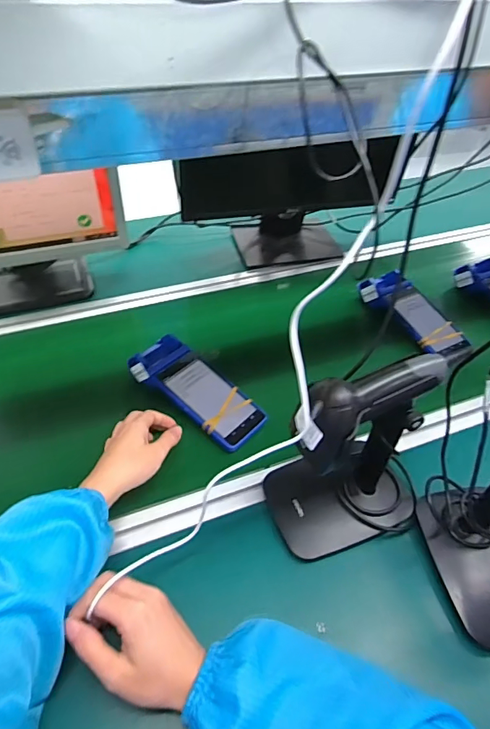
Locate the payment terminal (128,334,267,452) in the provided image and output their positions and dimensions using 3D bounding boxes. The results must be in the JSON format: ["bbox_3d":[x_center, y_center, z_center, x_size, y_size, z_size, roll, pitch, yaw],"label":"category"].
[{"bbox_3d":[-0.071,0.040,0.667,0.213,0.051,0.085,31,52,26],"label":"payment terminal"}]

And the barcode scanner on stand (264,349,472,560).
[{"bbox_3d":[0.124,0.096,0.485,0.174,0.233,0.110,-11,47,-13],"label":"barcode scanner on stand"}]

